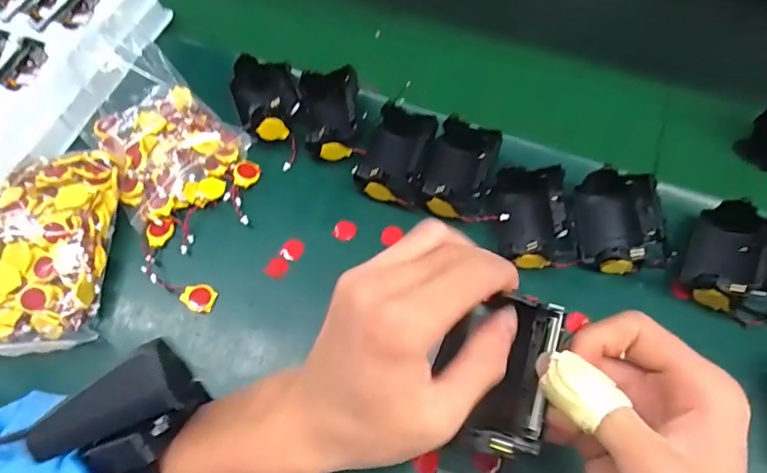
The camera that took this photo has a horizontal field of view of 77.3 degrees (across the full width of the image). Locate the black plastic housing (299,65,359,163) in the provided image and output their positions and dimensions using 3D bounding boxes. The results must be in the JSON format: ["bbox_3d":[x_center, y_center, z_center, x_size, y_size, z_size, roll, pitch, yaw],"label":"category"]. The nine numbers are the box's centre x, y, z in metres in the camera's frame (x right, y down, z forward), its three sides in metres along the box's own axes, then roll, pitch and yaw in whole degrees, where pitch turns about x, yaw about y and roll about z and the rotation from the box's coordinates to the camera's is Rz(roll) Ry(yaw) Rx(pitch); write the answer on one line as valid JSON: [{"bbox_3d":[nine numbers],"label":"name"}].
[{"bbox_3d":[-0.043,-0.099,0.394,0.049,0.039,0.076,-7,65,-2],"label":"black plastic housing"}]

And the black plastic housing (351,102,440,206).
[{"bbox_3d":[0.009,-0.064,0.373,0.054,0.038,0.073,16,66,9],"label":"black plastic housing"}]

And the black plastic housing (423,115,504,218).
[{"bbox_3d":[0.058,-0.051,0.364,0.052,0.037,0.075,14,66,8],"label":"black plastic housing"}]

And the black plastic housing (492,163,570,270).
[{"bbox_3d":[0.106,-0.016,0.345,0.043,0.032,0.077,2,62,2],"label":"black plastic housing"}]

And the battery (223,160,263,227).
[{"bbox_3d":[-0.112,-0.036,0.378,0.022,0.007,0.057,4,62,3],"label":"battery"}]

